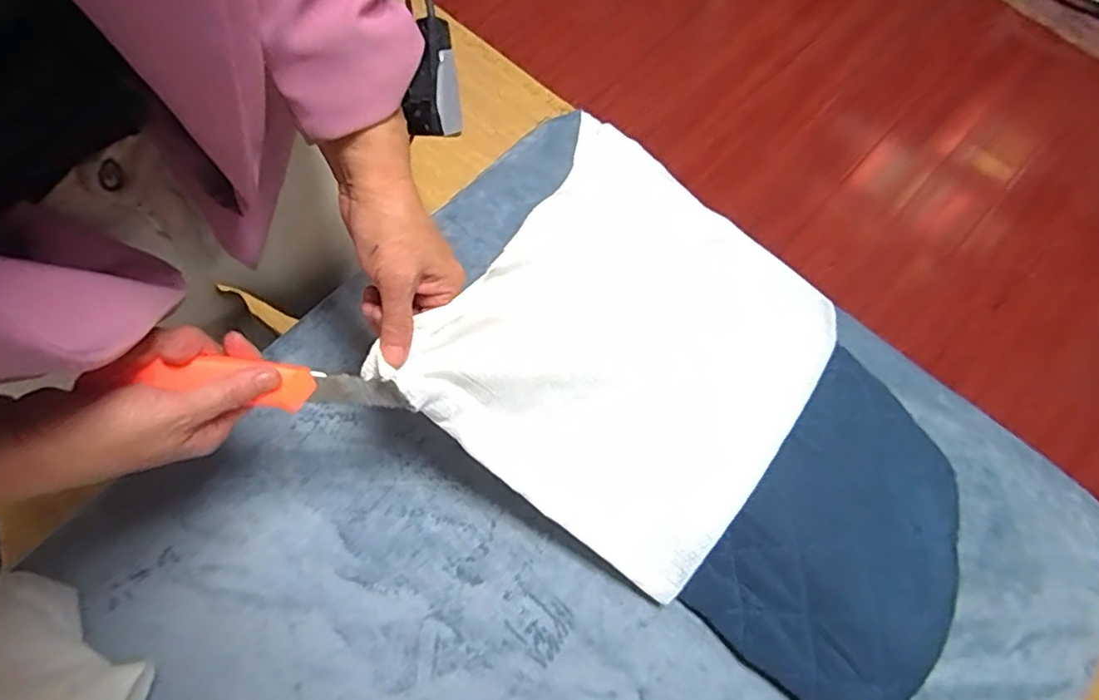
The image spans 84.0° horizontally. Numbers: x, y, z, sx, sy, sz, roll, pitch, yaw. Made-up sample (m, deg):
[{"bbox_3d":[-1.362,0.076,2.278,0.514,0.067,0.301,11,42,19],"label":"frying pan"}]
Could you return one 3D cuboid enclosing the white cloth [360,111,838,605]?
[{"bbox_3d":[0.081,-0.036,0.510,0.291,0.148,0.368,33,72,10],"label":"white cloth"}]

